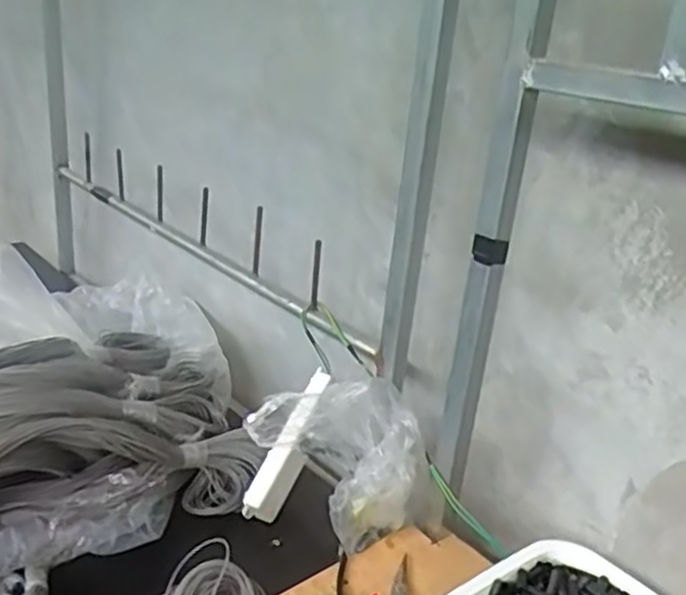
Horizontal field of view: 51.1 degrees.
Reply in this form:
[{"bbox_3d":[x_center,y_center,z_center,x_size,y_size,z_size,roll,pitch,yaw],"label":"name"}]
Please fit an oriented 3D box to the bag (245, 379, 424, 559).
[{"bbox_3d":[-0.009,0.163,0.822,0.106,0.139,0.206,-10,27,-38],"label":"bag"}]

